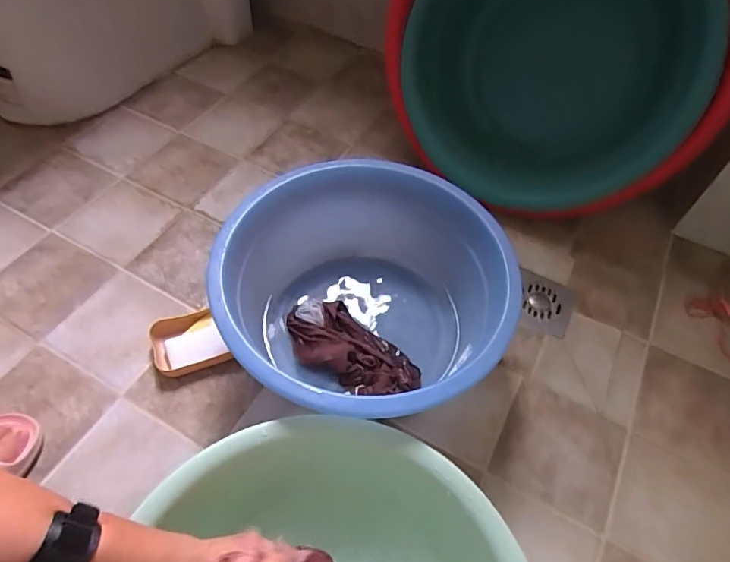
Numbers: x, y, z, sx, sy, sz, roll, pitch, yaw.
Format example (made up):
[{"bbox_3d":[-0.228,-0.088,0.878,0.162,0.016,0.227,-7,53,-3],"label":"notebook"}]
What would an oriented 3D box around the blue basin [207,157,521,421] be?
[{"bbox_3d":[-0.004,0.027,0.645,0.342,0.165,0.351,2,53,-2],"label":"blue basin"}]

